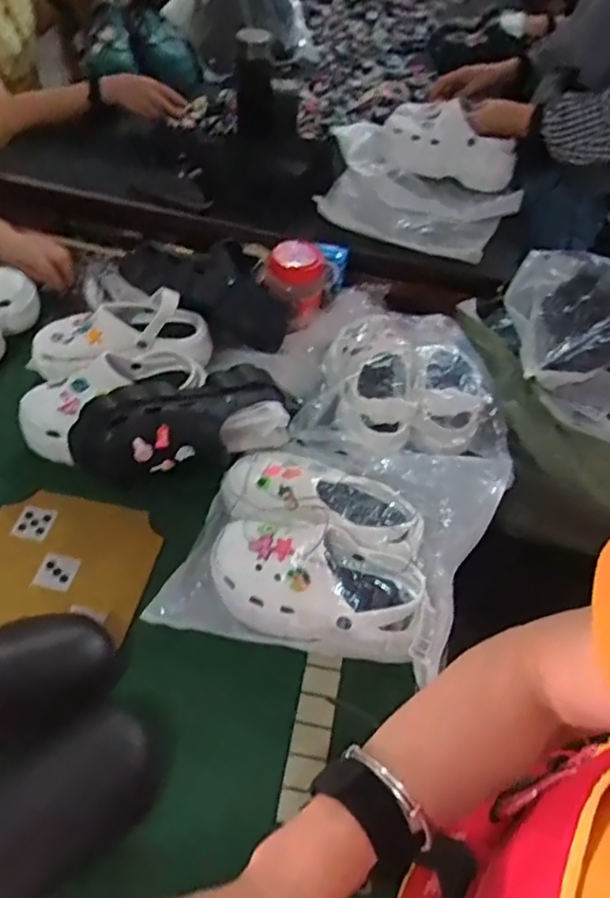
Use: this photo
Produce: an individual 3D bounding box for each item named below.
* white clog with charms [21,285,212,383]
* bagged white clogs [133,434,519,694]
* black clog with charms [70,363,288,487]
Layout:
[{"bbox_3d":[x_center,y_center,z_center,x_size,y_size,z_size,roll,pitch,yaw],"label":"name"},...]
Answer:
[{"bbox_3d":[-0.272,-0.166,0.885,0.259,0.104,0.114,-1,52,-6],"label":"white clog with charms"},{"bbox_3d":[0.041,0.095,0.706,0.335,0.096,0.277,14,52,6],"label":"bagged white clogs"},{"bbox_3d":[-0.152,-0.026,0.780,0.276,0.104,0.111,-22,57,-21],"label":"black clog with charms"}]

